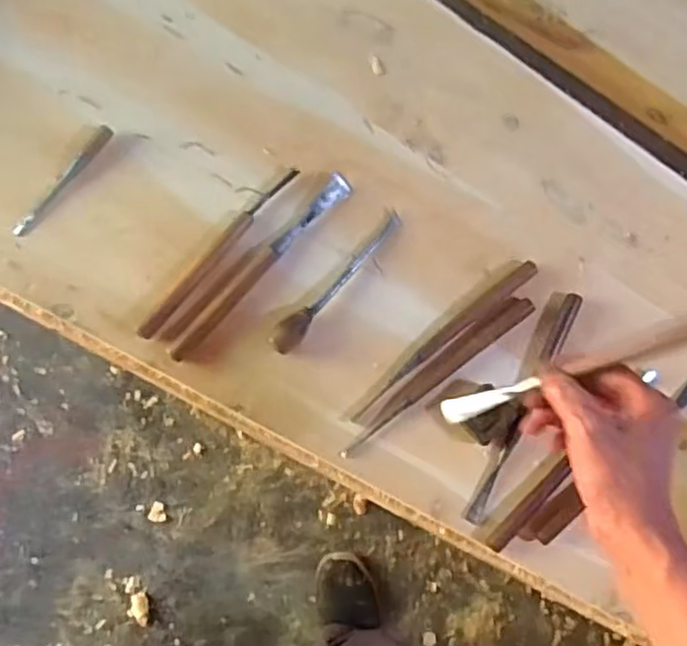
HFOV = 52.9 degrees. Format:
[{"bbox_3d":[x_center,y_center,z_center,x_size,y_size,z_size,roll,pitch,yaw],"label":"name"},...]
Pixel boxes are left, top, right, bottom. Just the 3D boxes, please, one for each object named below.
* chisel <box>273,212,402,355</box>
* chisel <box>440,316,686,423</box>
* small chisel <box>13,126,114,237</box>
[{"bbox_3d":[-0.006,-0.045,0.697,0.023,0.020,0.186,41,80,-1],"label":"chisel"},{"bbox_3d":[0.182,0.028,0.496,0.016,0.261,0.022,-19,85,-52],"label":"chisel"},{"bbox_3d":[-0.277,-0.142,0.684,0.017,0.009,0.138,37,80,-2],"label":"small chisel"}]

